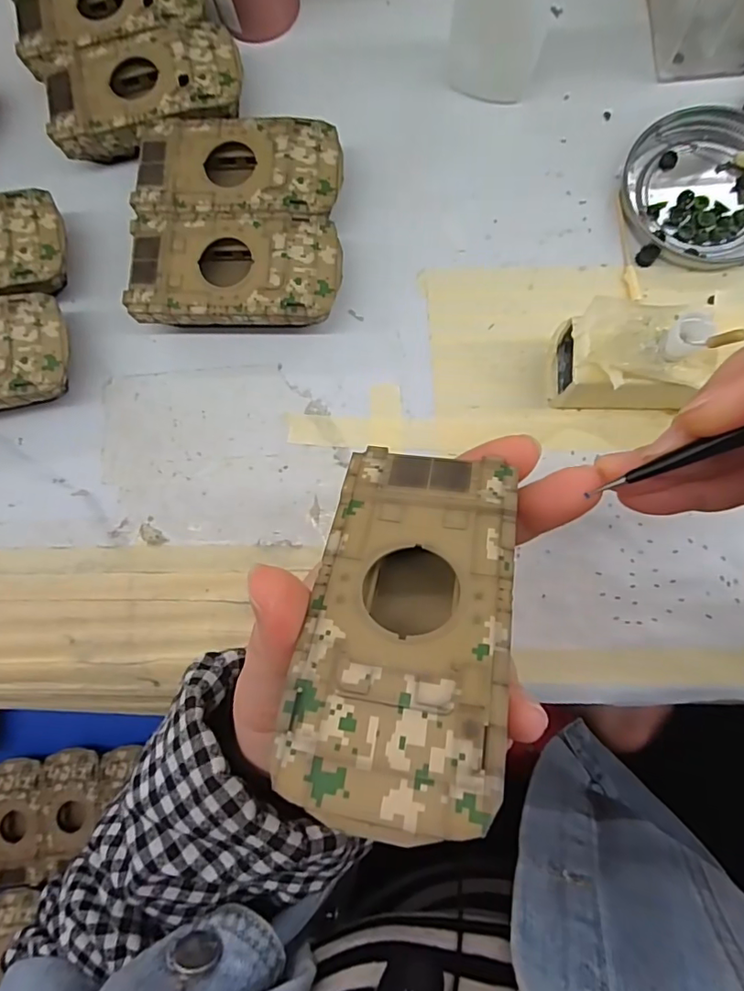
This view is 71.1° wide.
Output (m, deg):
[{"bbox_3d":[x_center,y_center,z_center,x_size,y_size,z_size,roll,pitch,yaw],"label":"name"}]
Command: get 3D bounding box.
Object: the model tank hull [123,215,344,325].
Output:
[{"bbox_3d":[-0.062,-0.104,0.249,0.095,0.027,0.049,1,81,4],"label":"model tank hull"}]

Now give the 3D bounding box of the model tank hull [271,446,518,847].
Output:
[{"bbox_3d":[0.010,0.031,0.135,0.049,0.017,0.095,6,55,11],"label":"model tank hull"}]

